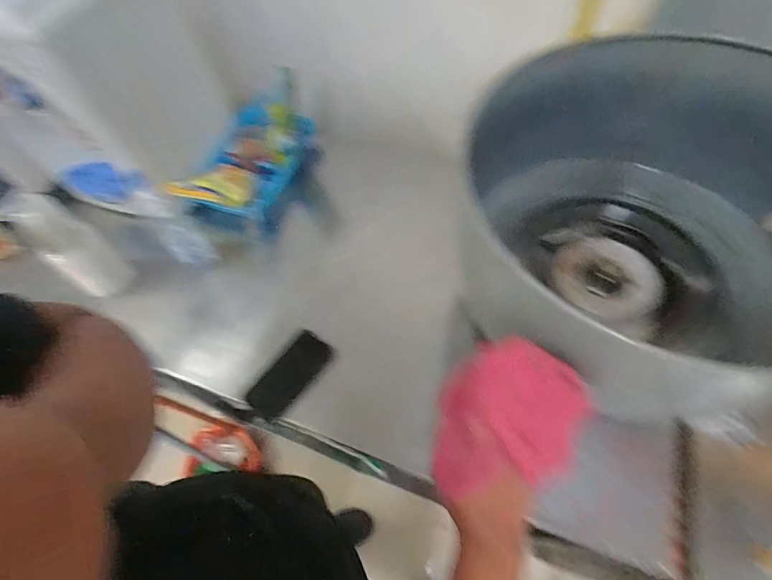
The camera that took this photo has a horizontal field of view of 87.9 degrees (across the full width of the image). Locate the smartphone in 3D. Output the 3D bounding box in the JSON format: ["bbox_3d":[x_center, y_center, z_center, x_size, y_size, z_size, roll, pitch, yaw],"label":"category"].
[{"bbox_3d":[-0.170,0.151,0.717,0.080,0.009,0.161,39,69,10],"label":"smartphone"}]

